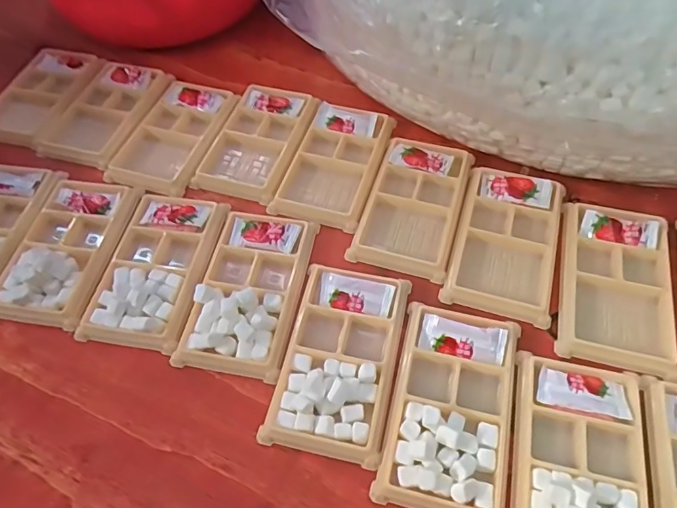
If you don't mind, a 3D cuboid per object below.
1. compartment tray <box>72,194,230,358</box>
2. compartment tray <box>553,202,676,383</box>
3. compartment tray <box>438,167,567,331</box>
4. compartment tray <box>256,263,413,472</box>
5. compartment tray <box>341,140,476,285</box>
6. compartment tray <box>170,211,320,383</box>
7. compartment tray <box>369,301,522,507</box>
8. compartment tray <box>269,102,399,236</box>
[{"bbox_3d":[-0.144,0.008,0.397,0.079,0.014,0.134,7,59,7],"label":"compartment tray"},{"bbox_3d":[0.210,0.022,0.373,0.079,0.017,0.130,12,59,10],"label":"compartment tray"},{"bbox_3d":[0.136,-0.011,0.399,0.080,0.014,0.128,15,60,12],"label":"compartment tray"},{"bbox_3d":[0.002,0.069,0.347,0.079,0.016,0.134,12,59,10],"label":"compartment tray"},{"bbox_3d":[0.065,-0.043,0.425,0.078,0.019,0.134,16,60,12],"label":"compartment tray"},{"bbox_3d":[-0.068,0.024,0.377,0.078,0.018,0.131,10,59,9],"label":"compartment tray"},{"bbox_3d":[0.077,0.097,0.324,0.080,0.016,0.134,12,59,10],"label":"compartment tray"},{"bbox_3d":[-0.002,-0.083,0.454,0.077,0.017,0.130,15,60,12],"label":"compartment tray"}]

